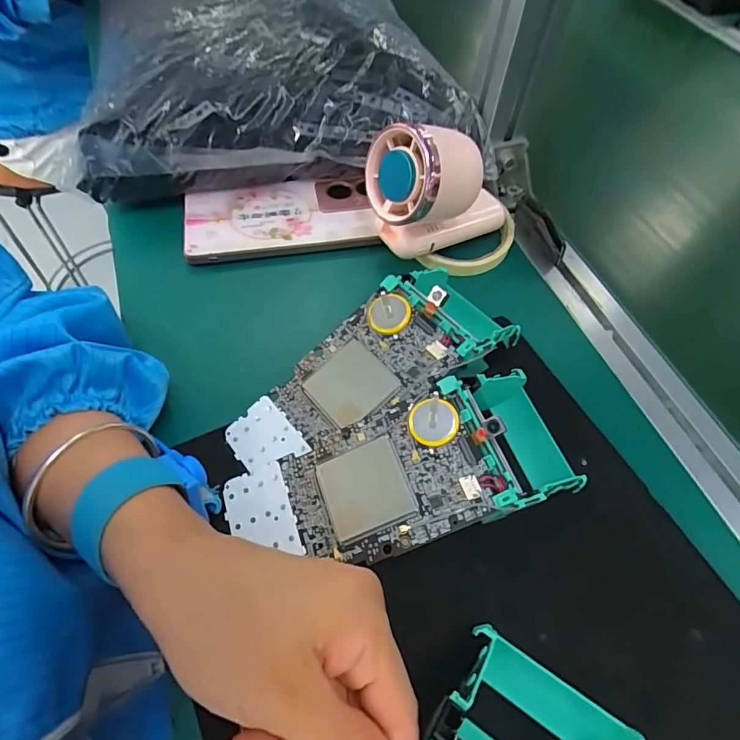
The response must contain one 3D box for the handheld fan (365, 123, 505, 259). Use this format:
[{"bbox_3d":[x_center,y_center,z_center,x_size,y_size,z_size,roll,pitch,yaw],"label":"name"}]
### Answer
[{"bbox_3d":[0.052,-0.129,0.330,0.117,0.087,0.054,-33,62,-25],"label":"handheld fan"}]

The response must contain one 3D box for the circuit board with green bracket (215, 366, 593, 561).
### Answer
[{"bbox_3d":[0.012,0.055,0.236,0.167,0.050,0.069,-16,55,2],"label":"circuit board with green bracket"}]

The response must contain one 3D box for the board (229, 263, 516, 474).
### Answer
[{"bbox_3d":[0.007,0.010,0.276,0.160,0.054,0.074,-42,64,-5],"label":"board"}]

